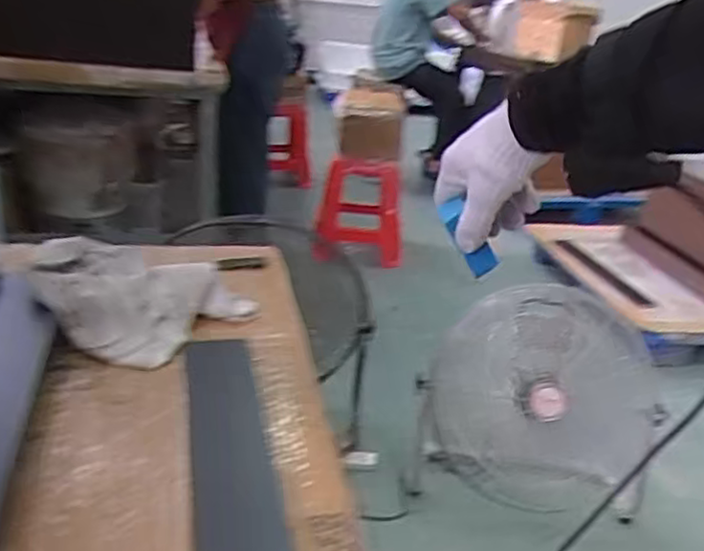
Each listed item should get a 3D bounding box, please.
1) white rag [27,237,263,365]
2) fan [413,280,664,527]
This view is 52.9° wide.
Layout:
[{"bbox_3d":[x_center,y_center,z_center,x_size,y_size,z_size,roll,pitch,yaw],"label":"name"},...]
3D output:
[{"bbox_3d":[-0.197,0.023,0.670,0.195,0.067,0.117,3,26,-8],"label":"white rag"},{"bbox_3d":[0.432,0.282,1.639,0.554,0.420,0.285,4,26,-6],"label":"fan"}]

